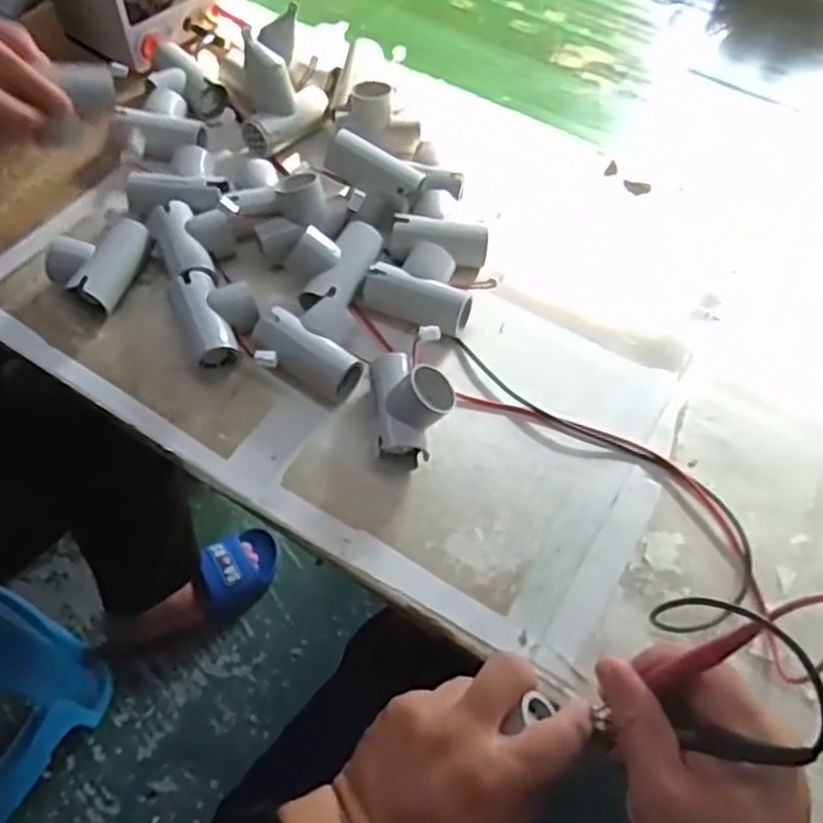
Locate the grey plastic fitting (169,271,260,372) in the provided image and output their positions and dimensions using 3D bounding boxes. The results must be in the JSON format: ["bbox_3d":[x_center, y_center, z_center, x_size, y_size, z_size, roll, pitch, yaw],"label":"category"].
[{"bbox_3d":[-0.137,-0.067,0.517,0.051,0.034,0.065,-22,59,-17],"label":"grey plastic fitting"}]

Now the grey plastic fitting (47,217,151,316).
[{"bbox_3d":[-0.228,-0.111,0.538,0.050,0.039,0.070,18,57,10],"label":"grey plastic fitting"}]

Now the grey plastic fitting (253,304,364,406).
[{"bbox_3d":[-0.074,-0.037,0.498,0.074,0.033,0.032,27,58,15],"label":"grey plastic fitting"}]

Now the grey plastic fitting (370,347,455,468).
[{"bbox_3d":[0.002,-0.007,0.475,0.052,0.048,0.071,-4,56,-6],"label":"grey plastic fitting"}]

